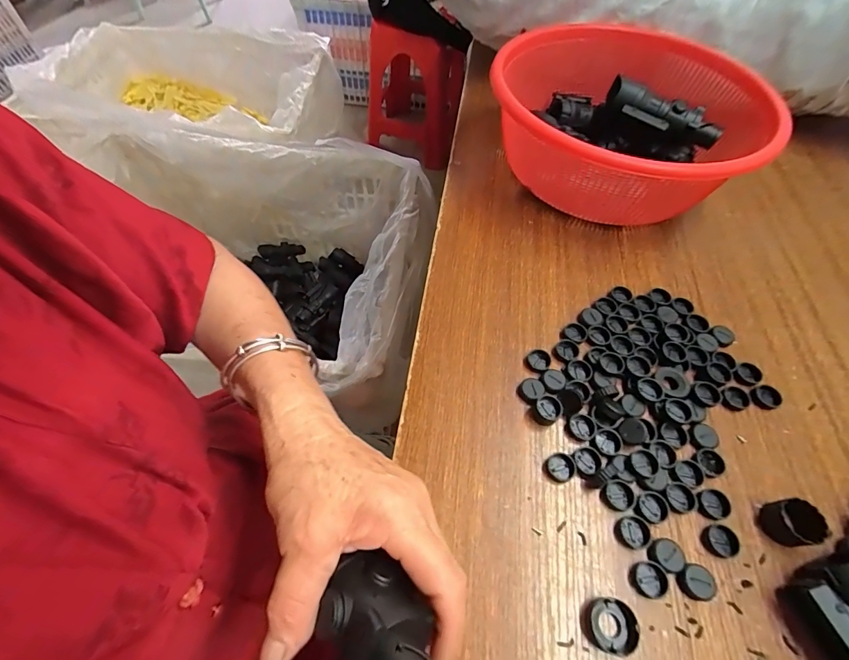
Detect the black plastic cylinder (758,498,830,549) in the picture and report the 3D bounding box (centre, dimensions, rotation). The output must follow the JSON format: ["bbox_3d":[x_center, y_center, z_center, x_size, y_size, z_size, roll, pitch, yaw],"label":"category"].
[{"bbox_3d":[0.268,0.141,0.280,0.030,0.027,0.024,32,61,18],"label":"black plastic cylinder"}]

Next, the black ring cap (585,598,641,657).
[{"bbox_3d":[0.121,0.191,0.250,0.029,0.011,0.029,15,57,8],"label":"black ring cap"}]

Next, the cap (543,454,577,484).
[{"bbox_3d":[0.107,0.109,0.306,0.023,0.006,0.021,1,57,-1],"label":"cap"}]

